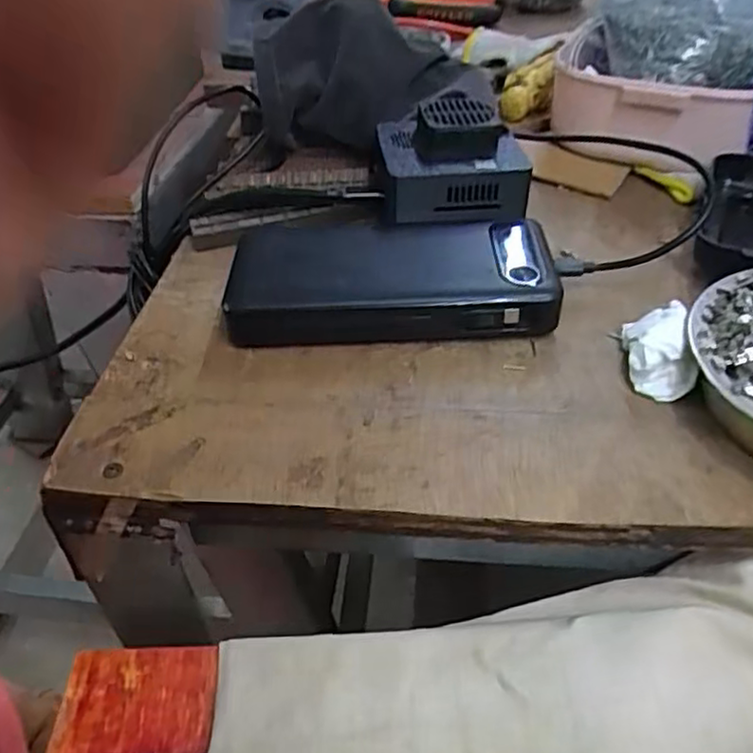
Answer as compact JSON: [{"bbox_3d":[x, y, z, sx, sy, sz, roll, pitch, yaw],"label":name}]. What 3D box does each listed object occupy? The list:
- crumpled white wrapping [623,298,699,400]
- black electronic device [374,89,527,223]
[{"bbox_3d":[0.121,-0.012,0.293,0.024,0.025,0.040,6,39,8],"label":"crumpled white wrapping"},{"bbox_3d":[0.040,-0.120,0.369,0.076,0.041,0.076,-3,38,-3],"label":"black electronic device"}]

